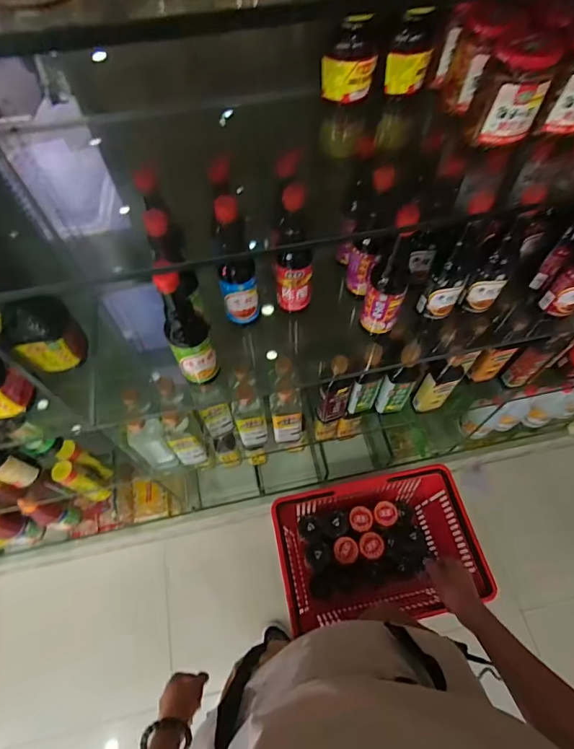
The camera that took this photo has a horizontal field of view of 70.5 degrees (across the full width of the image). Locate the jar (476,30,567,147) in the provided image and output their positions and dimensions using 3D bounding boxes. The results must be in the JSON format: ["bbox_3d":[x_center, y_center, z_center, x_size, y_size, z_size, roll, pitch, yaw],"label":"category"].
[{"bbox_3d":[0.249,-0.308,0.441,0.065,0.087,0.066,29,65,17],"label":"jar"}]

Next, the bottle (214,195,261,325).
[{"bbox_3d":[-0.082,-0.167,0.636,0.064,0.230,0.052,-11,60,-4],"label":"bottle"}]

